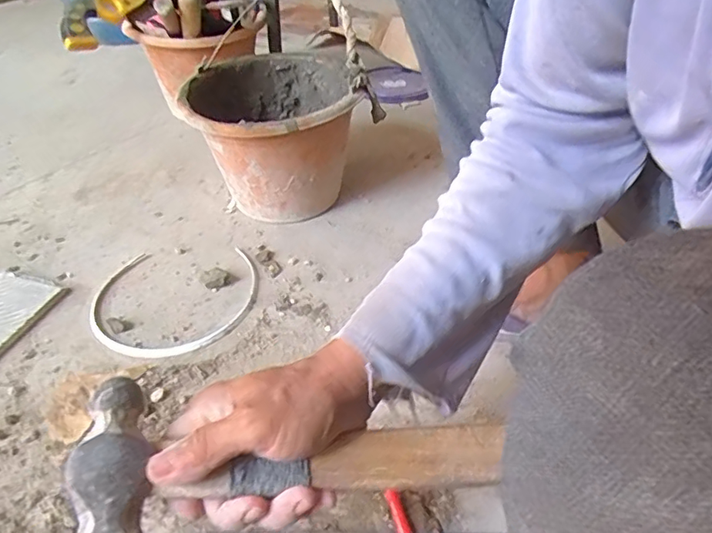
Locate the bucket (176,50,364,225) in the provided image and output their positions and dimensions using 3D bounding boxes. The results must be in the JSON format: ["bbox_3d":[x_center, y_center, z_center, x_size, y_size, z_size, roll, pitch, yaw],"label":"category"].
[{"bbox_3d":[-0.116,-0.185,0.776,0.222,0.187,0.250,-7,41,-9],"label":"bucket"}]

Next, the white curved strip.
[{"bbox_3d":[-0.219,0.039,0.645,0.193,0.007,0.185,-2,40,-3],"label":"white curved strip"}]

